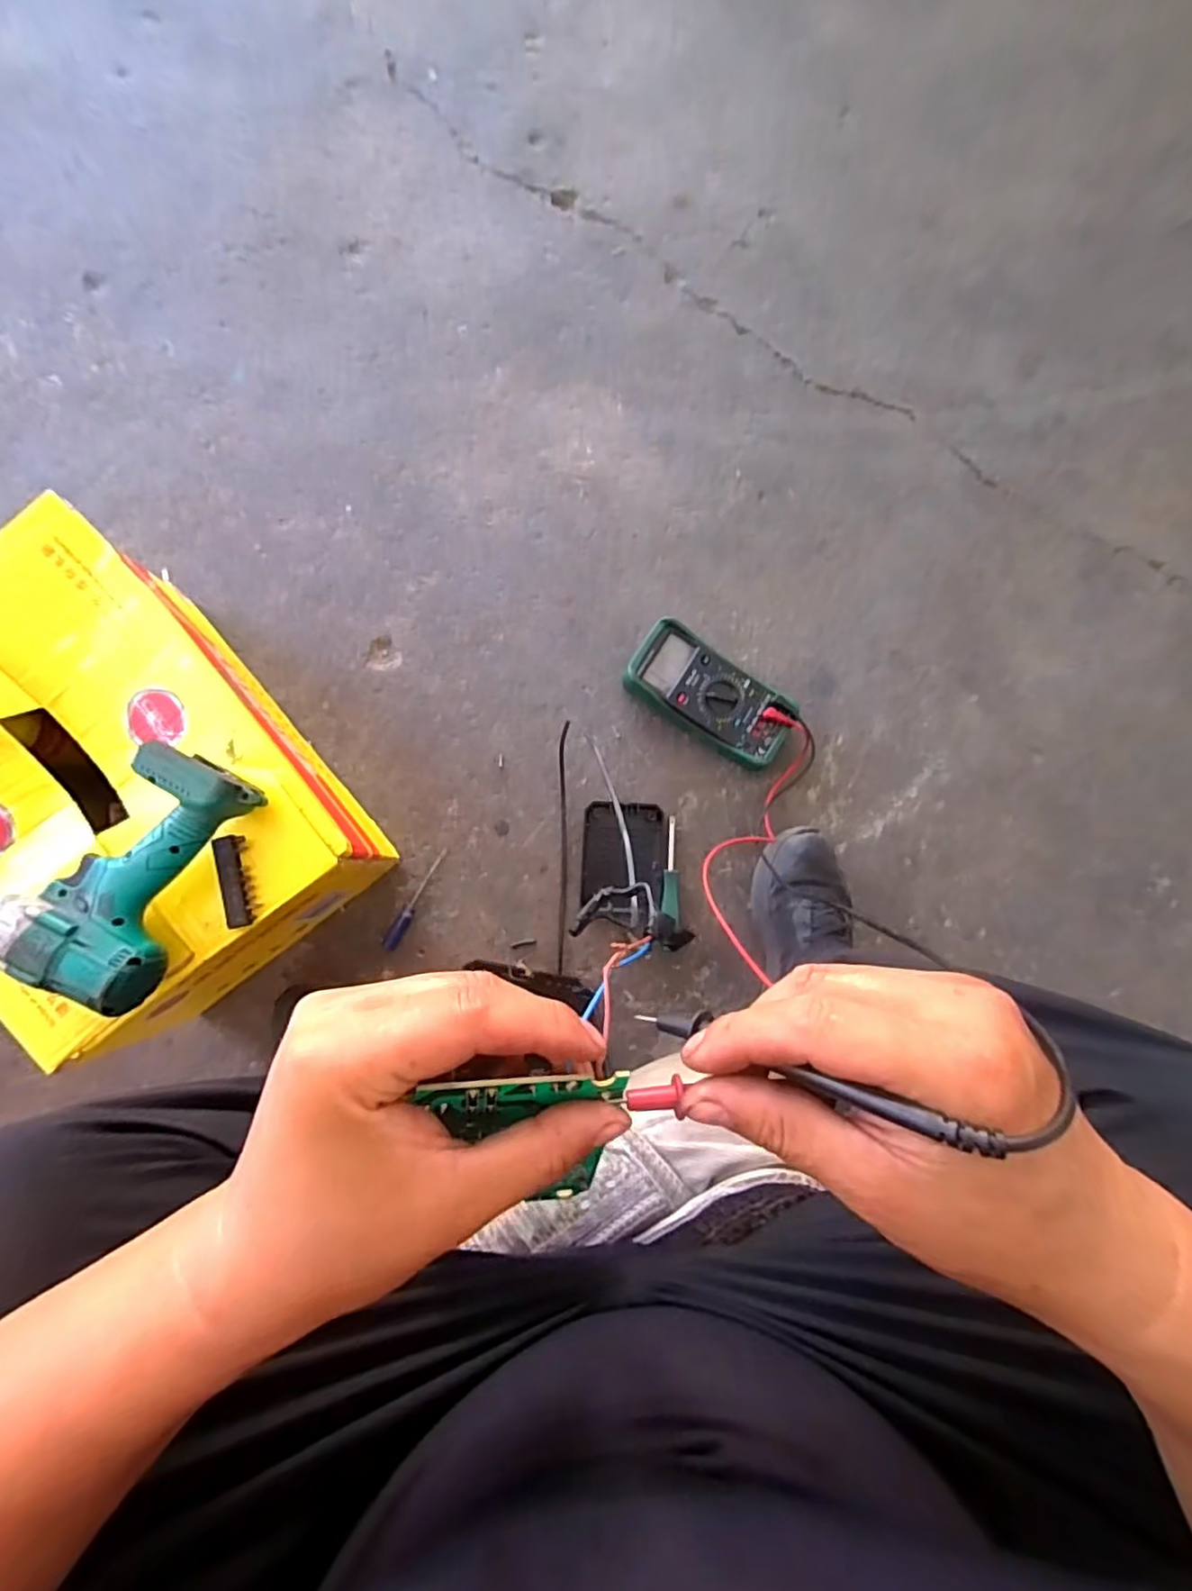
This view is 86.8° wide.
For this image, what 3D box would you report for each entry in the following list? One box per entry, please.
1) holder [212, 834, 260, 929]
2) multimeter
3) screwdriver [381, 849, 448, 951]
[{"bbox_3d":[-0.289,0.069,0.506,0.021,0.012,0.072,-12,84,-5],"label":"holder"},{"bbox_3d":[0.132,-0.116,0.746,0.199,0.054,0.104,28,83,0],"label":"multimeter"},{"bbox_3d":[-0.204,0.117,0.713,0.016,0.016,0.124,29,83,-1],"label":"screwdriver"}]

